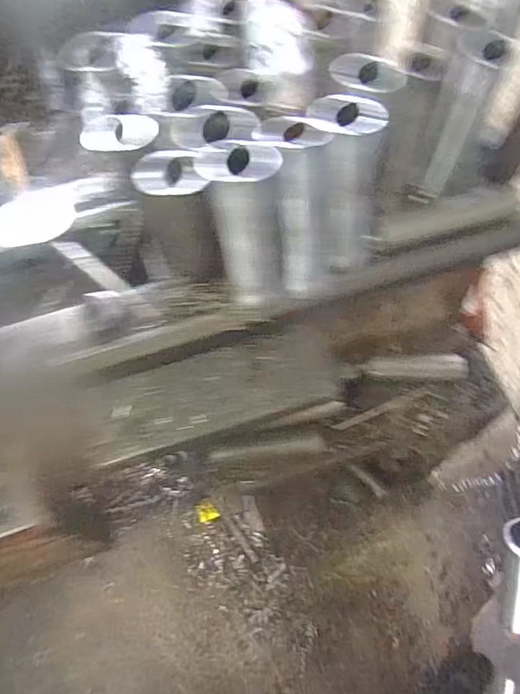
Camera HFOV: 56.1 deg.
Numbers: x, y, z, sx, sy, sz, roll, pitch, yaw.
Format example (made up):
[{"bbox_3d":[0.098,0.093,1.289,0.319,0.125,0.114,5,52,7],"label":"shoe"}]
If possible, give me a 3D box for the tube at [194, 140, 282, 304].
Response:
[{"bbox_3d":[-0.013,-0.125,0.497,0.064,0.174,0.072,-27,63,-8],"label":"tube"}]

